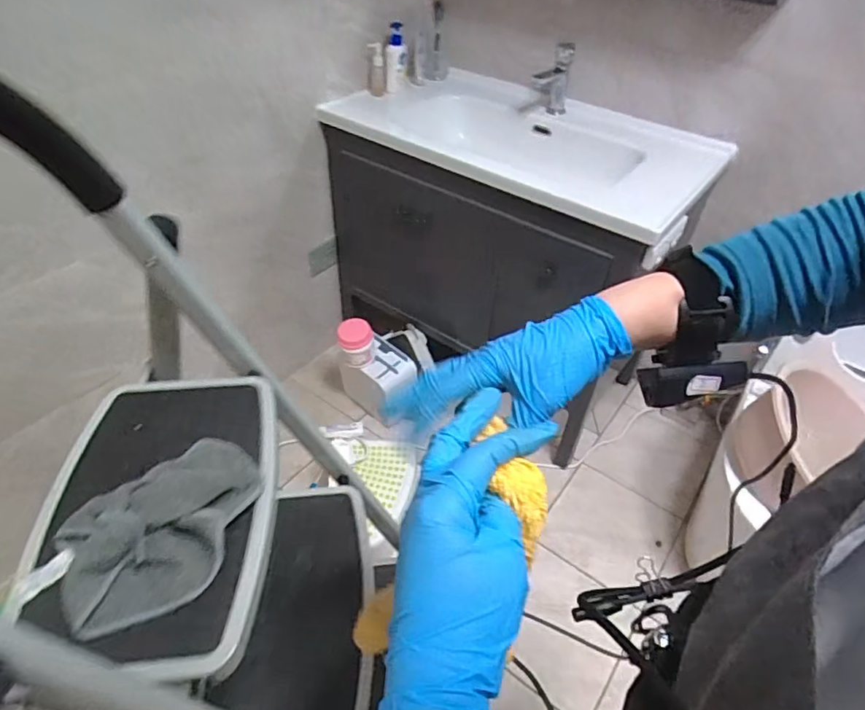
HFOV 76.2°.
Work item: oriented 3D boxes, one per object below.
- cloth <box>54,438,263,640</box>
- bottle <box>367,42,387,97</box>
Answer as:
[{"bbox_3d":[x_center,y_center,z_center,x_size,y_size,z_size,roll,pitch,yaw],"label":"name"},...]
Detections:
[{"bbox_3d":[-0.222,0.139,0.460,0.115,0.053,0.169,34,50,29],"label":"cloth"},{"bbox_3d":[-0.138,-0.695,1.356,0.048,0.133,0.037,1,43,-3],"label":"bottle"}]

